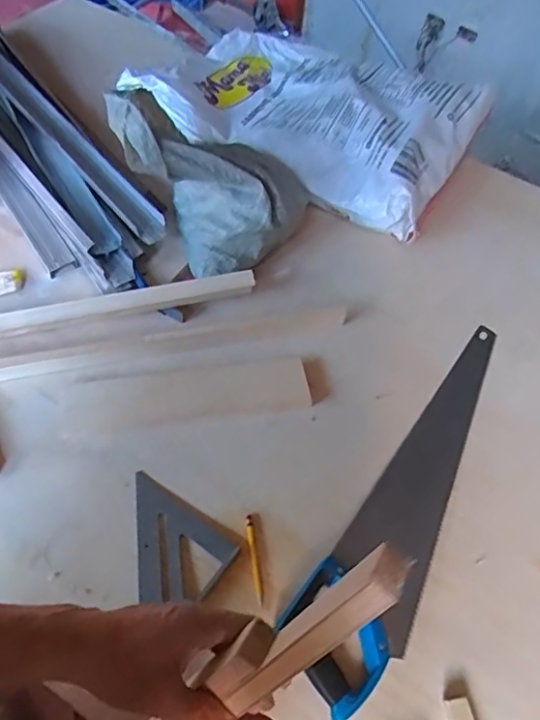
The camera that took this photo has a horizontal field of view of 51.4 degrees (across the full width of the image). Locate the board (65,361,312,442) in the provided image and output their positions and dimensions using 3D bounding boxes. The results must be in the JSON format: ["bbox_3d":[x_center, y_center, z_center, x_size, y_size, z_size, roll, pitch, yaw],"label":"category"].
[{"bbox_3d":[-0.118,0.055,0.842,0.356,0.012,0.091,-6,57,-8],"label":"board"}]

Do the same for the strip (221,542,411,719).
[{"bbox_3d":[0.022,0.184,0.363,0.034,0.193,0.027,-10,52,-47],"label":"strip"}]

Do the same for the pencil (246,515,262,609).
[{"bbox_3d":[-0.021,0.255,0.722,0.009,0.006,0.110,-5,57,-7],"label":"pencil"}]

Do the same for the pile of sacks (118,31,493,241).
[{"bbox_3d":[0.080,-0.534,1.182,0.658,0.137,0.461,27,59,13],"label":"pile of sacks"}]

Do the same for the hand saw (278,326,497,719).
[{"bbox_3d":[0.224,0.179,0.781,0.130,0.020,0.598,34,61,17],"label":"hand saw"}]

